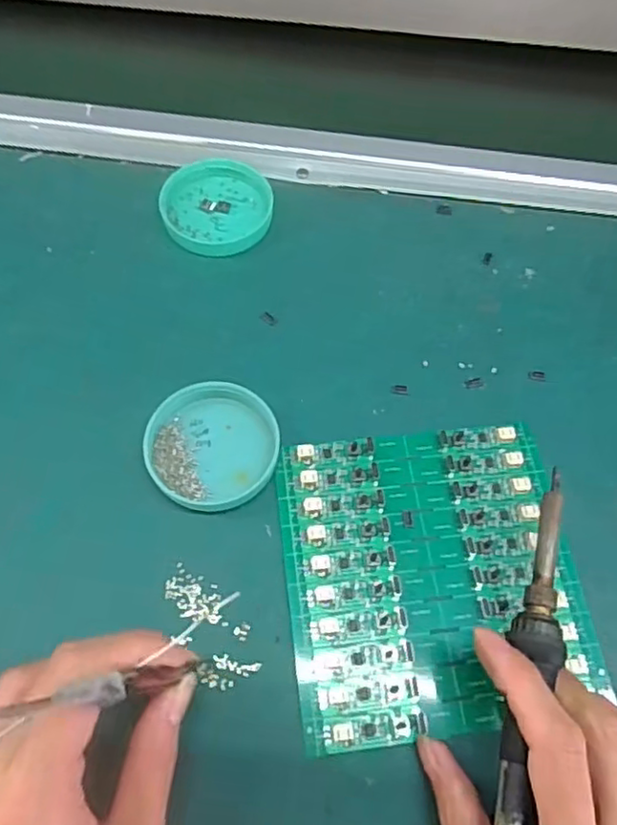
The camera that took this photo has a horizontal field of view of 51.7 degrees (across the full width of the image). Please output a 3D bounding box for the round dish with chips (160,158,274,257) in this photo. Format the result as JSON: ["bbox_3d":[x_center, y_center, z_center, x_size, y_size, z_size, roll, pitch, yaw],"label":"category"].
[{"bbox_3d":[-0.055,-0.125,0.384,0.064,0.014,0.060,1,63,-2],"label":"round dish with chips"}]

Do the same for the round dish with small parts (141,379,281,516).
[{"bbox_3d":[-0.047,0.016,0.318,0.063,0.011,0.065,1,63,-2],"label":"round dish with small parts"}]

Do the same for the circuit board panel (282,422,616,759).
[{"bbox_3d":[0.059,0.074,0.299,0.132,0.006,0.138,-6,65,-5],"label":"circuit board panel"}]

